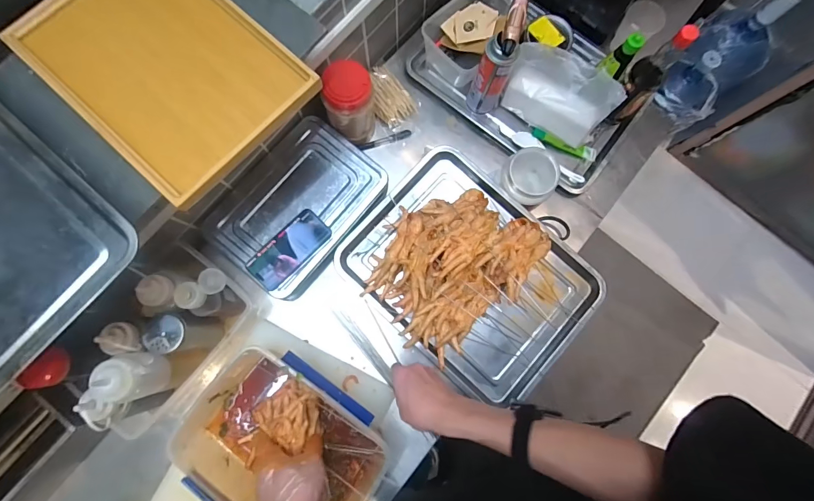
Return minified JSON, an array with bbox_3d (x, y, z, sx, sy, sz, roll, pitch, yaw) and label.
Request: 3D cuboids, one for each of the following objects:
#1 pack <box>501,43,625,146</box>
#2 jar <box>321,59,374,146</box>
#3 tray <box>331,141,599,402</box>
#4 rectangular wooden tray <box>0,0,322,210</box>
[{"bbox_3d":[0.304,-0.316,0.765,0.203,0.119,0.090,33,81,3],"label":"pack"},{"bbox_3d":[-0.108,-0.277,0.737,0.088,0.165,0.074,-7,81,-4],"label":"jar"},{"bbox_3d":[0.116,0.037,0.687,0.416,0.080,0.316,42,81,5],"label":"tray"},{"bbox_3d":[-0.344,-0.267,0.533,0.370,0.016,0.254,41,81,5],"label":"rectangular wooden tray"}]

